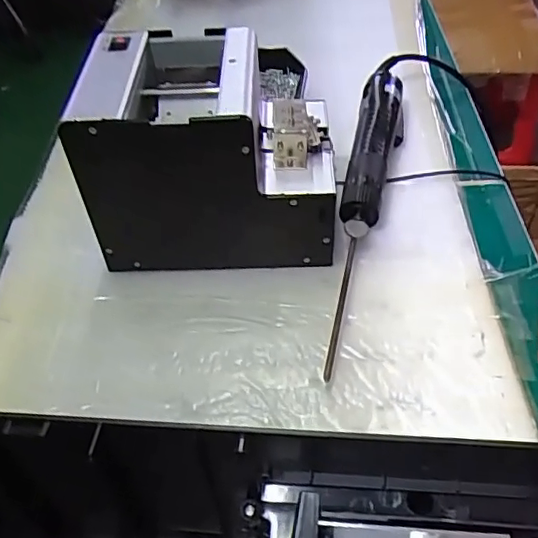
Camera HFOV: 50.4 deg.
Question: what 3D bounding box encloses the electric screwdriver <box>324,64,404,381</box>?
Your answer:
[{"bbox_3d":[0.085,-0.068,0.485,0.042,0.044,0.362,7,48,11],"label":"electric screwdriver"}]

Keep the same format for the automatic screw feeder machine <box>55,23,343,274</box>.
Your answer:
[{"bbox_3d":[-0.042,-0.090,0.448,0.176,0.142,0.123,-2,46,3],"label":"automatic screw feeder machine"}]

